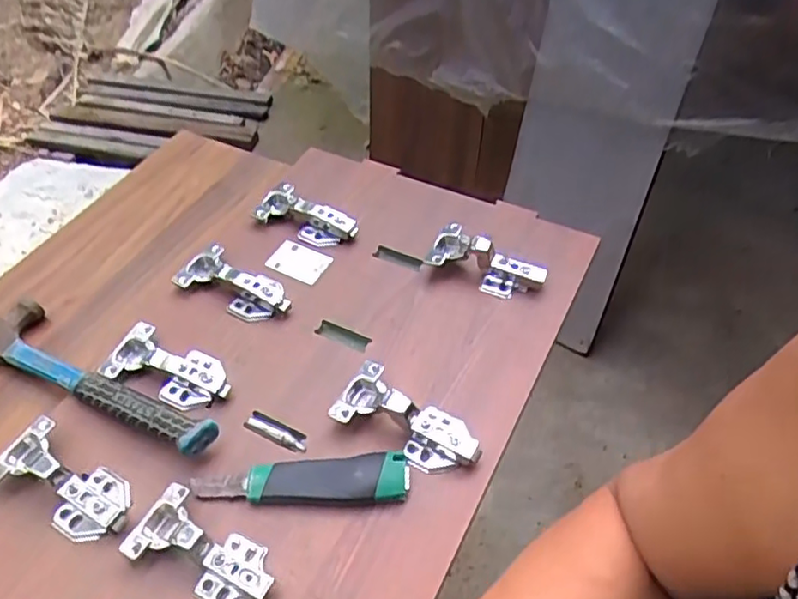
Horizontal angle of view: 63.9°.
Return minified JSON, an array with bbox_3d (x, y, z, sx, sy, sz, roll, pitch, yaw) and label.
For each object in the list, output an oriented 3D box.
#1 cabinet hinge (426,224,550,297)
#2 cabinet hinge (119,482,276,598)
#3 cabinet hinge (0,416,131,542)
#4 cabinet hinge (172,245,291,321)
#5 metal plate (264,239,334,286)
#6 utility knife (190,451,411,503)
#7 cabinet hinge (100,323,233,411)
[{"bbox_3d":[0.088,-0.039,0.637,0.116,0.038,0.046,20,53,18],"label":"cabinet hinge"},{"bbox_3d":[-0.142,0.183,0.463,0.112,0.033,0.056,23,51,23],"label":"cabinet hinge"},{"bbox_3d":[-0.260,0.142,0.499,0.118,0.030,0.058,22,54,20],"label":"cabinet hinge"},{"bbox_3d":[-0.162,-0.018,0.633,0.124,0.034,0.051,20,50,20],"label":"cabinet hinge"},{"bbox_3d":[-0.105,-0.040,0.675,0.066,0.007,0.040,27,69,20],"label":"metal plate"},{"bbox_3d":[-0.074,0.137,0.489,0.163,0.011,0.037,-2,52,0],"label":"utility knife"},{"bbox_3d":[-0.205,0.060,0.569,0.119,0.018,0.055,21,56,17],"label":"cabinet hinge"}]

